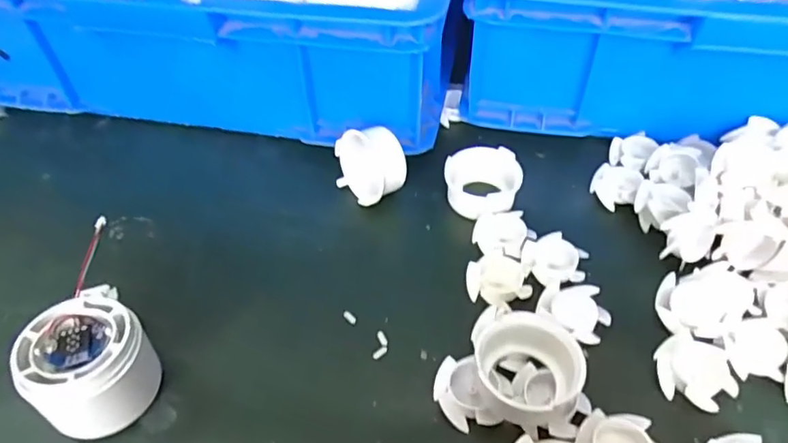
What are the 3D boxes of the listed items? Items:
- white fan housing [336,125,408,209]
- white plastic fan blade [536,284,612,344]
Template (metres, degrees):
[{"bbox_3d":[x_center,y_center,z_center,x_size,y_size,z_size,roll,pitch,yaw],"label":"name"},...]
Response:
[{"bbox_3d":[-0.018,-0.042,0.399,0.025,0.052,0.053,-24,7,-40],"label":"white fan housing"},{"bbox_3d":[0.111,0.053,0.331,0.041,0.010,0.033,32,57,26],"label":"white plastic fan blade"}]

